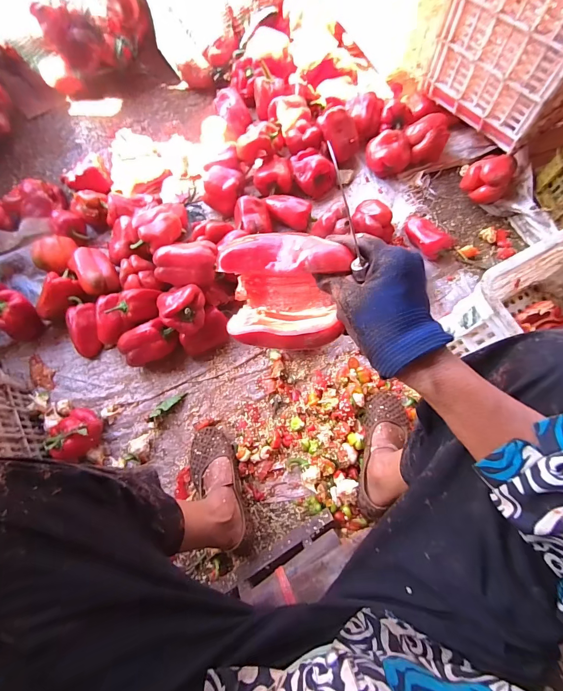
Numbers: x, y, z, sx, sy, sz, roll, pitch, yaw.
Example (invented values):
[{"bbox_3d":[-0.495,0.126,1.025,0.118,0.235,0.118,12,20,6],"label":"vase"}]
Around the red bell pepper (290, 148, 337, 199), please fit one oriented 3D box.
[{"bbox_3d":[0.079,-0.425,0.857,0.115,0.069,0.089,3,74,3],"label":"red bell pepper"}]

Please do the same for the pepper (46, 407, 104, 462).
[{"bbox_3d":[-0.420,0.177,0.701,0.090,0.087,0.092,-1,74,2],"label":"pepper"}]

